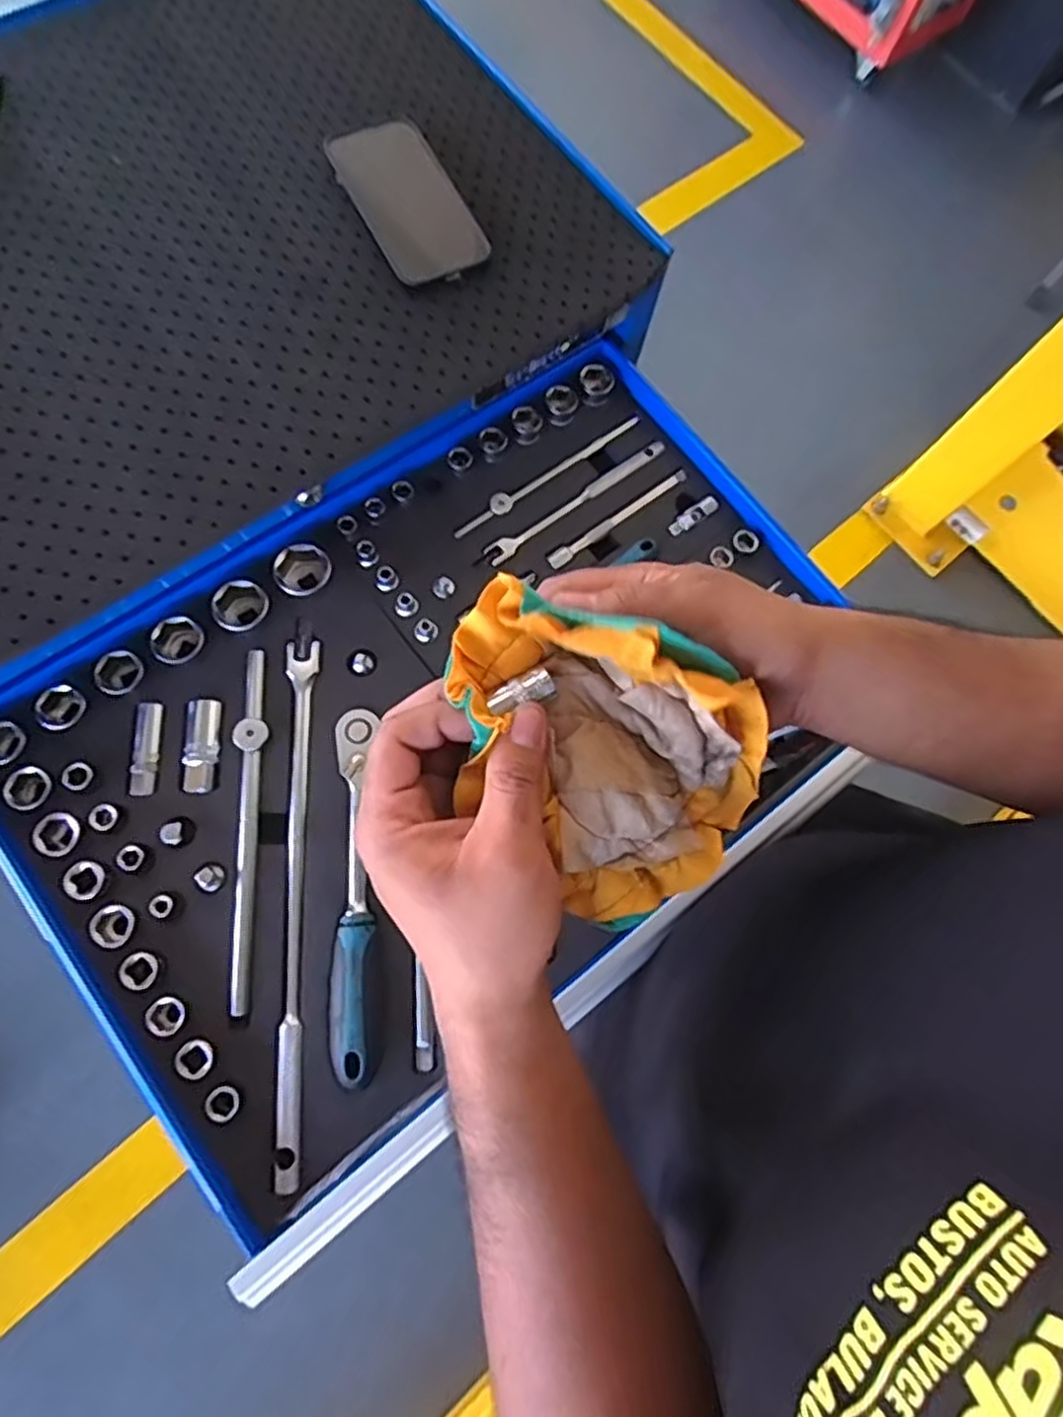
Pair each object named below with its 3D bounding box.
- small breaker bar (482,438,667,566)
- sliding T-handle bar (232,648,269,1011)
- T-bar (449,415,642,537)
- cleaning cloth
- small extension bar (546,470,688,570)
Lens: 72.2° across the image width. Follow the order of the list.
[{"bbox_3d":[0.038,-0.172,0.598,0.180,0.012,0.016,-37,82,-14],"label":"small breaker bar"},{"bbox_3d":[-0.195,0.076,0.498,0.018,0.019,0.244,0,75,-7],"label":"sliding T-handle bar"},{"bbox_3d":[0.015,-0.194,0.602,0.191,0.014,0.017,-38,82,-14],"label":"T-bar"},{"bbox_3d":[0.027,0.026,0.302,0.137,0.091,0.102,20,73,4],"label":"cleaning cloth"},{"bbox_3d":[0.071,-0.156,0.599,0.144,0.017,0.013,-38,82,-14],"label":"small extension bar"}]

